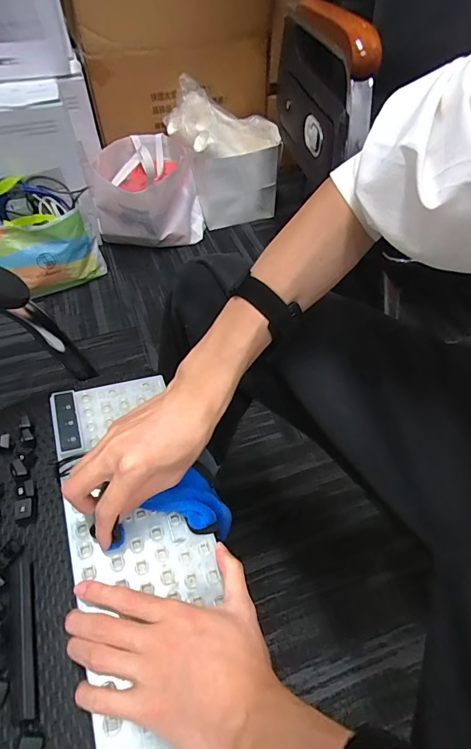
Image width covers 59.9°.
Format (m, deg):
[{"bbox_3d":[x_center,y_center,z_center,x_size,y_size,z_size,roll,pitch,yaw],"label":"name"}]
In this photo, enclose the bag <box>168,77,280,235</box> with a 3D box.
[{"bbox_3d":[-0.025,-0.712,1.375,0.355,0.403,0.166,-3,53,-4],"label":"bag"}]

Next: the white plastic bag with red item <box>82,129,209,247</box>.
[{"bbox_3d":[-0.289,-0.590,1.360,0.339,0.327,0.231,-9,53,-8],"label":"white plastic bag with red item"}]

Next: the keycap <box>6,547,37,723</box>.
[{"bbox_3d":[-0.177,0.211,0.338,0.017,0.008,0.124,-15,53,-14],"label":"keycap"}]

